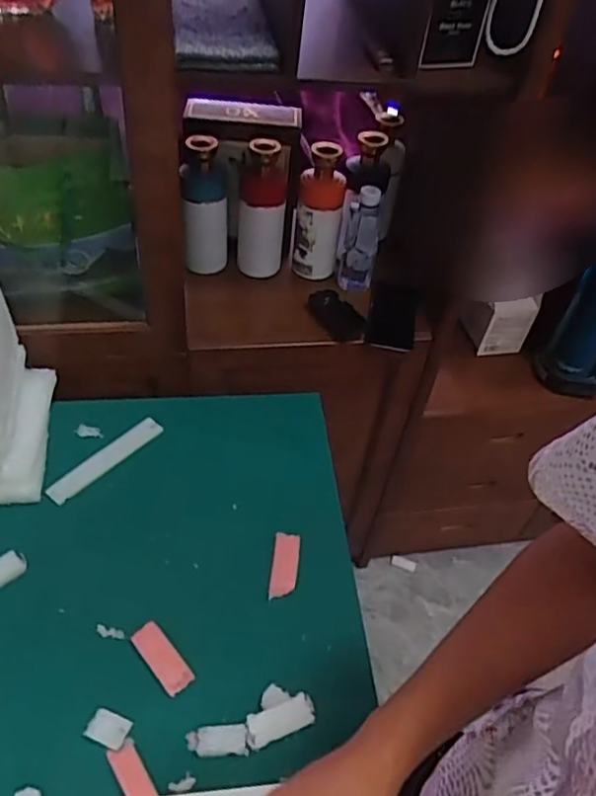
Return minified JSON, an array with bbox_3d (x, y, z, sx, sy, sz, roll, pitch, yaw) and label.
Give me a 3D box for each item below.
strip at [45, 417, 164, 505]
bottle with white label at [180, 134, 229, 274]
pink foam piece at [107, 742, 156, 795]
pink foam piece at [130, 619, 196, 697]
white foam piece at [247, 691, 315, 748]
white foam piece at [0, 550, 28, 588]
[{"bbox_3d":[-0.260,0.081,0.855,0.035,0.009,0.170,35,53,23],"label":"strip"},{"bbox_3d":[-0.151,-0.301,1.025,0.074,0.216,0.084,1,47,-7],"label":"bottle with white label"},{"bbox_3d":[-0.156,0.370,0.605,0.024,0.004,0.077,-25,55,-27],"label":"pink foam piece"},{"bbox_3d":[-0.148,0.281,0.686,0.031,0.004,0.085,-31,58,-30],"label":"pink foam piece"},{"bbox_3d":[-0.018,0.330,0.648,0.070,0.011,0.031,-13,50,-18],"label":"white foam piece"},{"bbox_3d":[-0.346,0.201,0.731,0.032,0.021,0.059,35,52,23],"label":"white foam piece"}]

